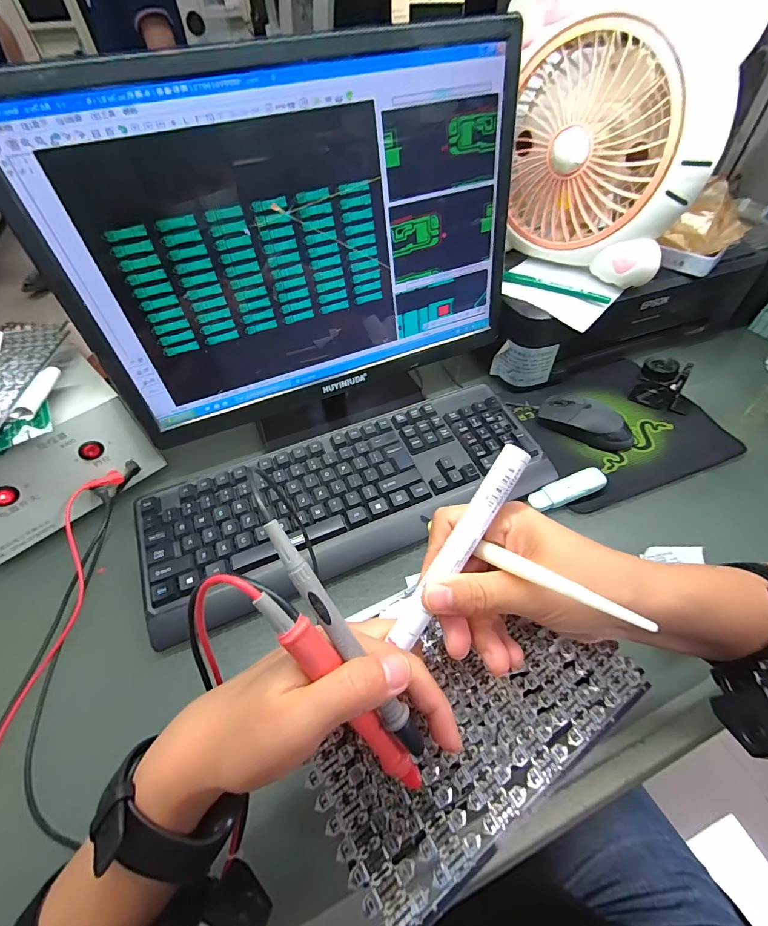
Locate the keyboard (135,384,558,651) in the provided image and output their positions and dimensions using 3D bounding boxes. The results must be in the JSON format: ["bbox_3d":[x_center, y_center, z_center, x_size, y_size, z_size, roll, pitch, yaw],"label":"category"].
[{"bbox_3d":[-0.031,0.029,0.427,0.430,0.028,0.160,-21,52,-14],"label":"keyboard"}]

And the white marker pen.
[{"bbox_3d":[0.039,0.044,0.208,0.016,0.010,0.121,33,91,26],"label":"white marker pen"}]

